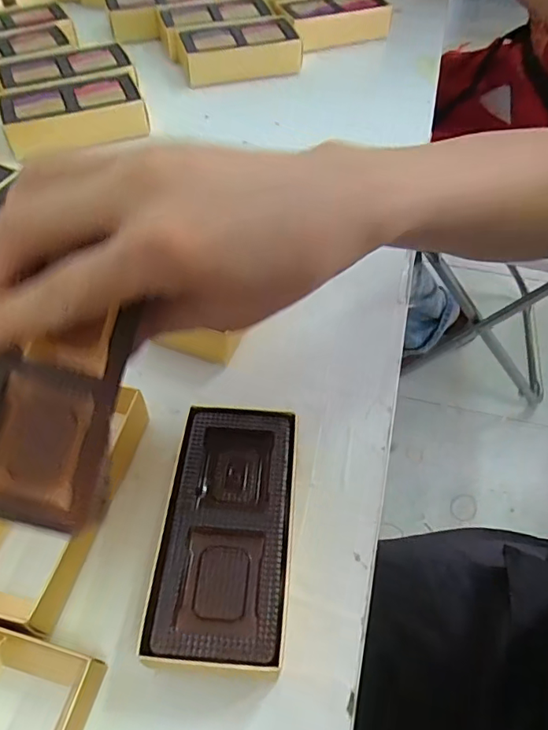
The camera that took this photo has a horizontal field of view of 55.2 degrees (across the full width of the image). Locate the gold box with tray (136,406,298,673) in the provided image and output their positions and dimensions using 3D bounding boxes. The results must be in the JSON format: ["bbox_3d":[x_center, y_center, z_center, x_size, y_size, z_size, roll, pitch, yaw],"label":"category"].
[{"bbox_3d":[-0.021,0.077,0.244,0.055,0.032,0.114,4,55,2],"label":"gold box with tray"}]

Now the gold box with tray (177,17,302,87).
[{"bbox_3d":[-0.033,-0.309,0.516,0.117,0.030,0.063,-11,56,-8],"label":"gold box with tray"}]

